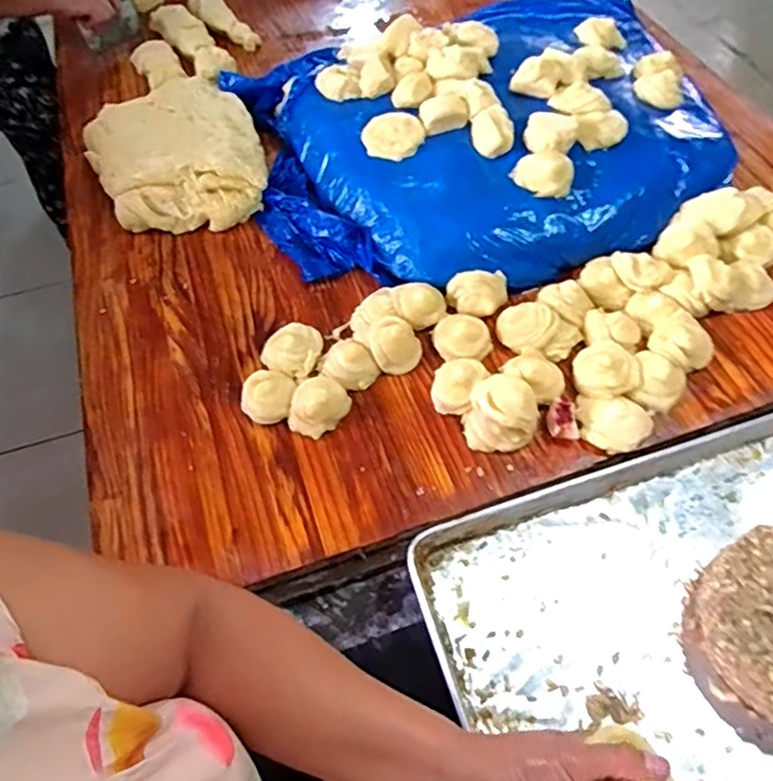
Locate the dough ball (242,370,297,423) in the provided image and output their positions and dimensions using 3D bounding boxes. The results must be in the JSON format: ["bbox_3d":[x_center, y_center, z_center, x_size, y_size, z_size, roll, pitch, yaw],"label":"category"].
[{"bbox_3d":[-0.153,0.008,0.785,0.067,0.036,0.071,-1,57,2],"label":"dough ball"}]

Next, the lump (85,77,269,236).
[{"bbox_3d":[-0.365,-0.420,1.043,0.268,0.070,0.376,-22,59,-11],"label":"lump"}]

